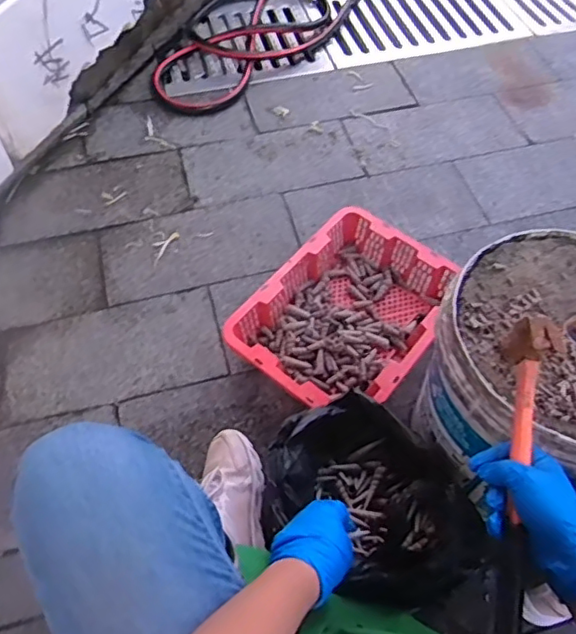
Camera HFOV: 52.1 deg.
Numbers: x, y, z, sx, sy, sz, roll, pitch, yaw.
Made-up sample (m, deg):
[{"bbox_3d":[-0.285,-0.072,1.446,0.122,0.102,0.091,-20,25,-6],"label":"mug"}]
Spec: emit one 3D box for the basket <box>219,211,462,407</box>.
[{"bbox_3d":[0.105,-0.003,1.033,0.292,0.082,0.363,35,67,19],"label":"basket"}]

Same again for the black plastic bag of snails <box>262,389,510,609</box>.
[{"bbox_3d":[0.113,0.254,0.811,0.228,0.122,0.282,-29,64,-15],"label":"black plastic bag of snails"}]

